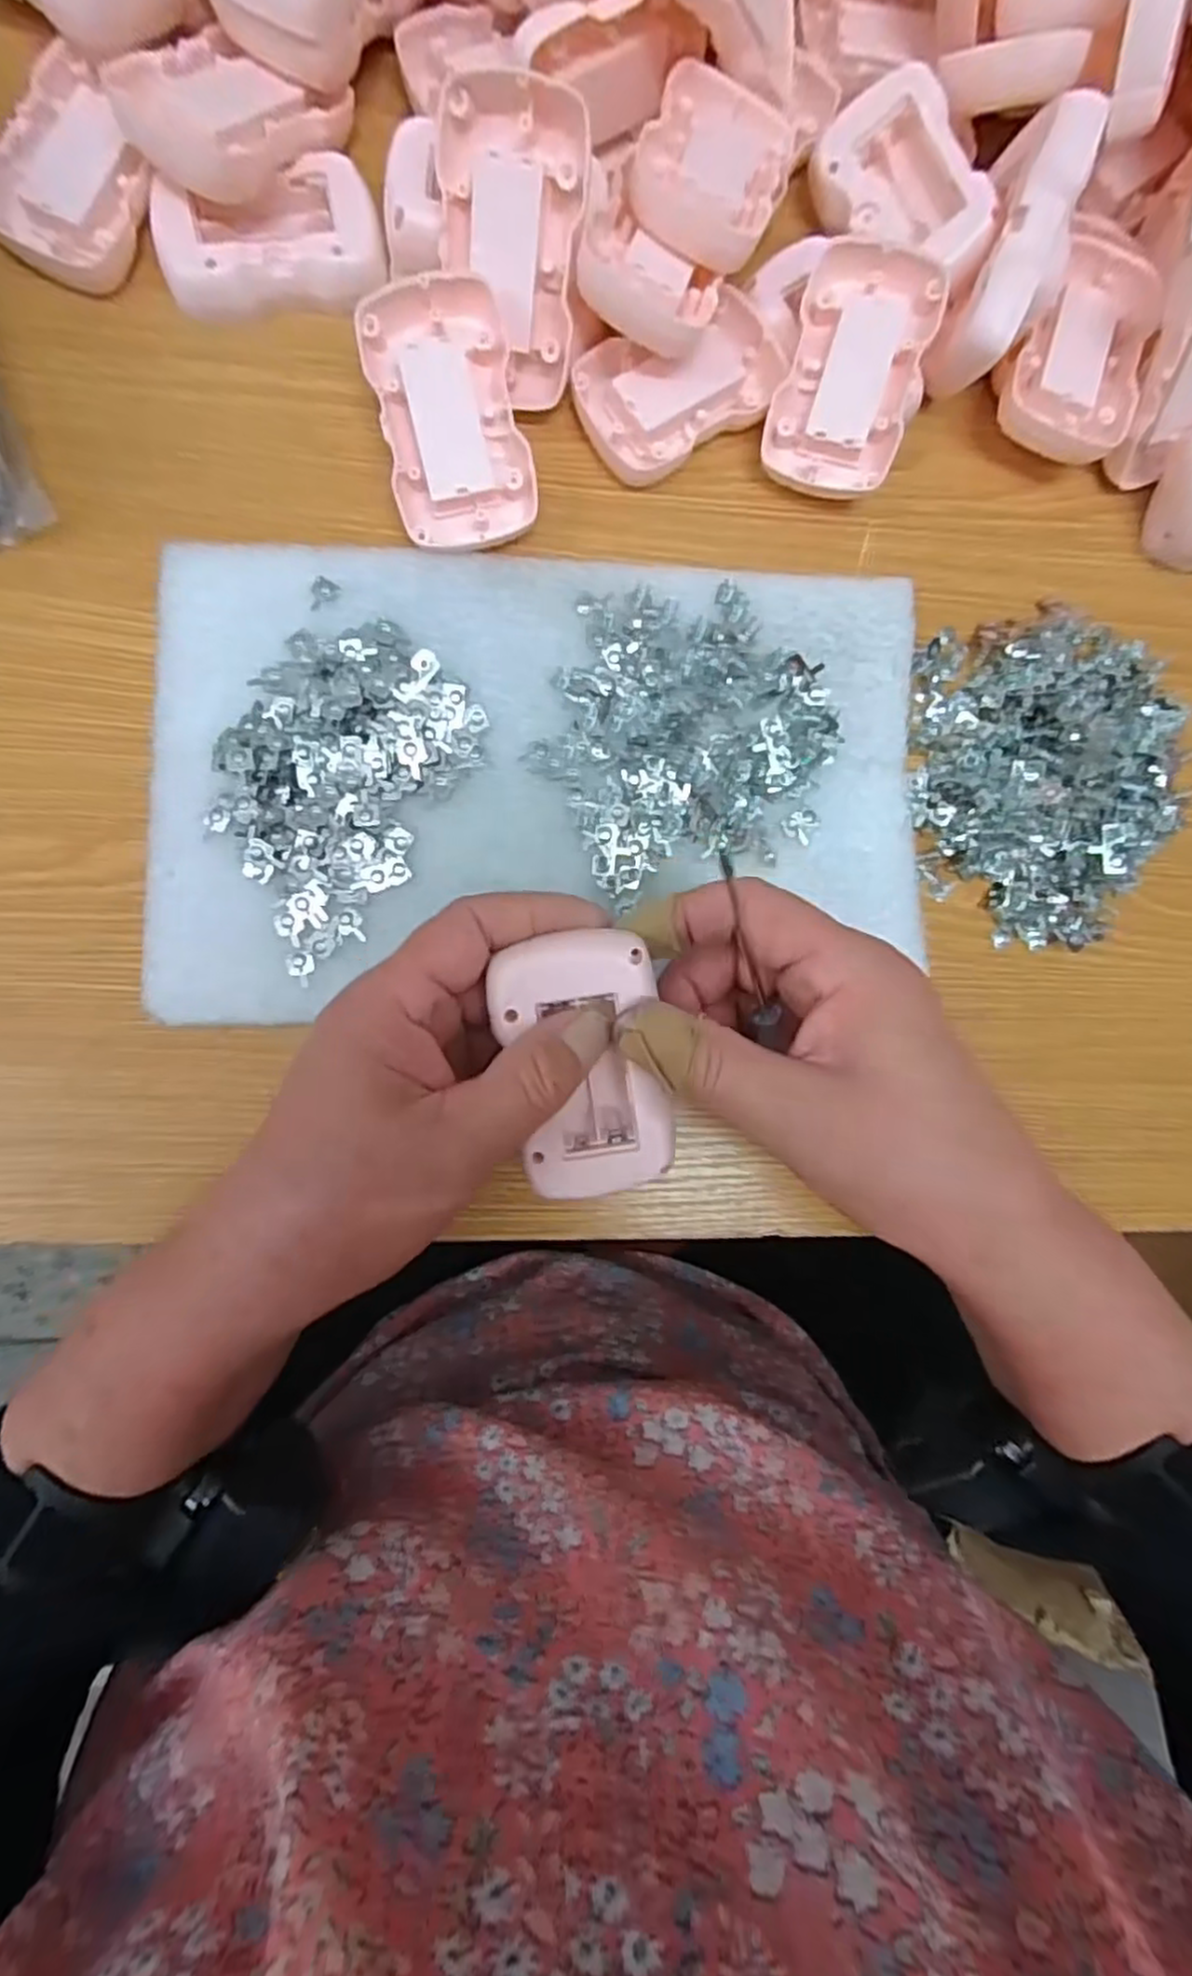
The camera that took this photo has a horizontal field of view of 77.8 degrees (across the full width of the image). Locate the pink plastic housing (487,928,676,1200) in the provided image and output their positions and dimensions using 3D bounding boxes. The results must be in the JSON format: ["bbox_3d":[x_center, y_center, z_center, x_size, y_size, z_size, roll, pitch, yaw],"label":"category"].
[{"bbox_3d":[-0.003,0.025,0.236,0.049,0.018,0.083,-13,104,-6],"label":"pink plastic housing"}]

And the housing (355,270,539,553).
[{"bbox_3d":[-0.057,-0.222,0.291,0.053,0.019,0.087,-12,104,-4],"label":"housing"}]

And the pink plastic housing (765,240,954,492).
[{"bbox_3d":[0.106,-0.252,0.305,0.053,0.020,0.083,18,101,6],"label":"pink plastic housing"}]

